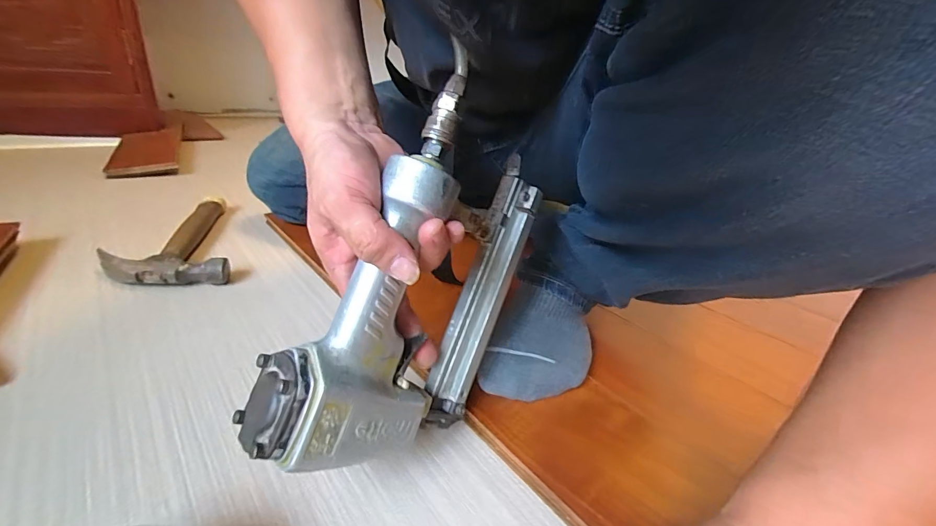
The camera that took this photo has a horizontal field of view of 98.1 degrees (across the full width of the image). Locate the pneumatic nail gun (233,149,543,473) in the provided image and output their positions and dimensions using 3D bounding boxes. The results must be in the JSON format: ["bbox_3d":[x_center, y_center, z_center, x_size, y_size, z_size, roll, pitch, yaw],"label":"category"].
[{"bbox_3d":[-0.030,0.020,0.293,0.058,0.242,0.157,10,-18,42],"label":"pneumatic nail gun"}]

